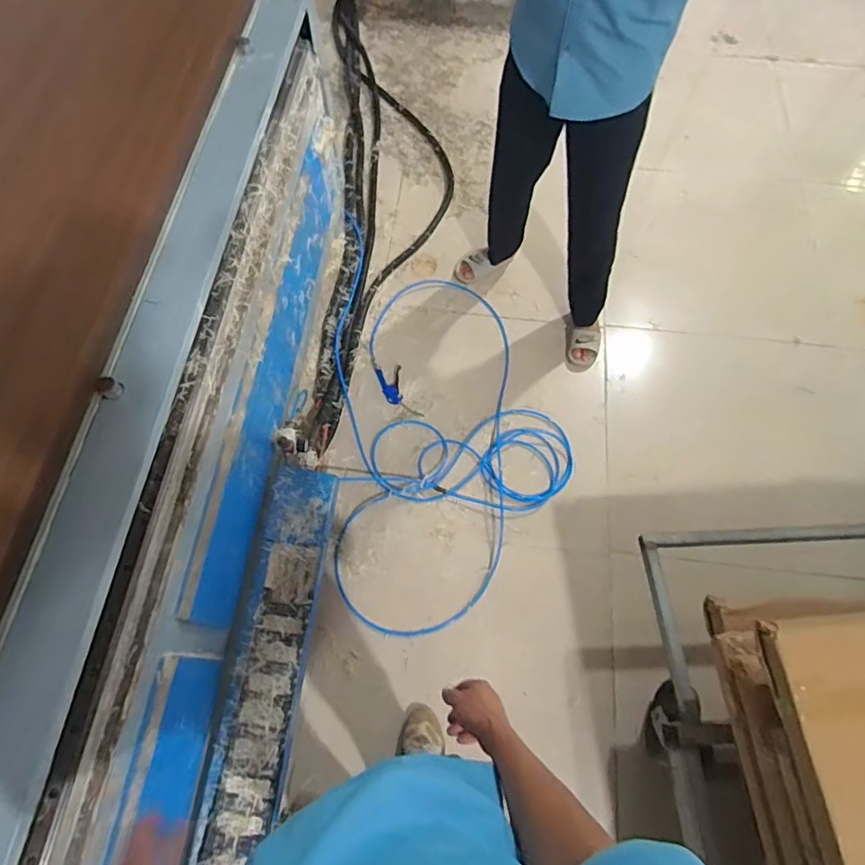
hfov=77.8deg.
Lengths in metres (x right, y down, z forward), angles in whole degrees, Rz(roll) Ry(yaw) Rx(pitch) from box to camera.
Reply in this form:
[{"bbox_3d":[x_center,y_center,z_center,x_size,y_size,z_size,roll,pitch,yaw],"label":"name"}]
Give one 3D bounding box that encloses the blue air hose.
[{"bbox_3d":[0.065,0.030,1.675,0.689,0.047,1.123,0,66,0],"label":"blue air hose"}]

